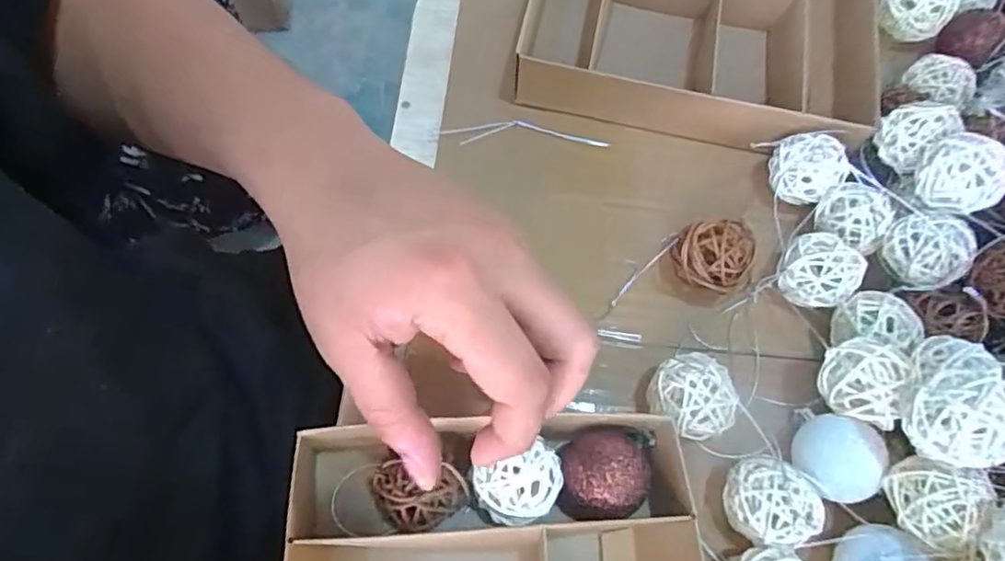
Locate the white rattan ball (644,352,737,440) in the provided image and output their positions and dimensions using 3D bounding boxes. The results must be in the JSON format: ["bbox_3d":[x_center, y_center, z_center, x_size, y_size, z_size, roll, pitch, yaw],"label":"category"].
[{"bbox_3d":[0.087,0.058,0.296,0.035,0.039,0.037,-1,65,2],"label":"white rattan ball"}]

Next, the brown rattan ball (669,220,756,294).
[{"bbox_3d":[0.110,-0.012,0.328,0.039,0.036,0.034,31,70,15],"label":"brown rattan ball"}]

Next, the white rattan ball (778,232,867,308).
[{"bbox_3d":[0.164,-0.003,0.326,0.035,0.034,0.032,-1,65,2],"label":"white rattan ball"}]

